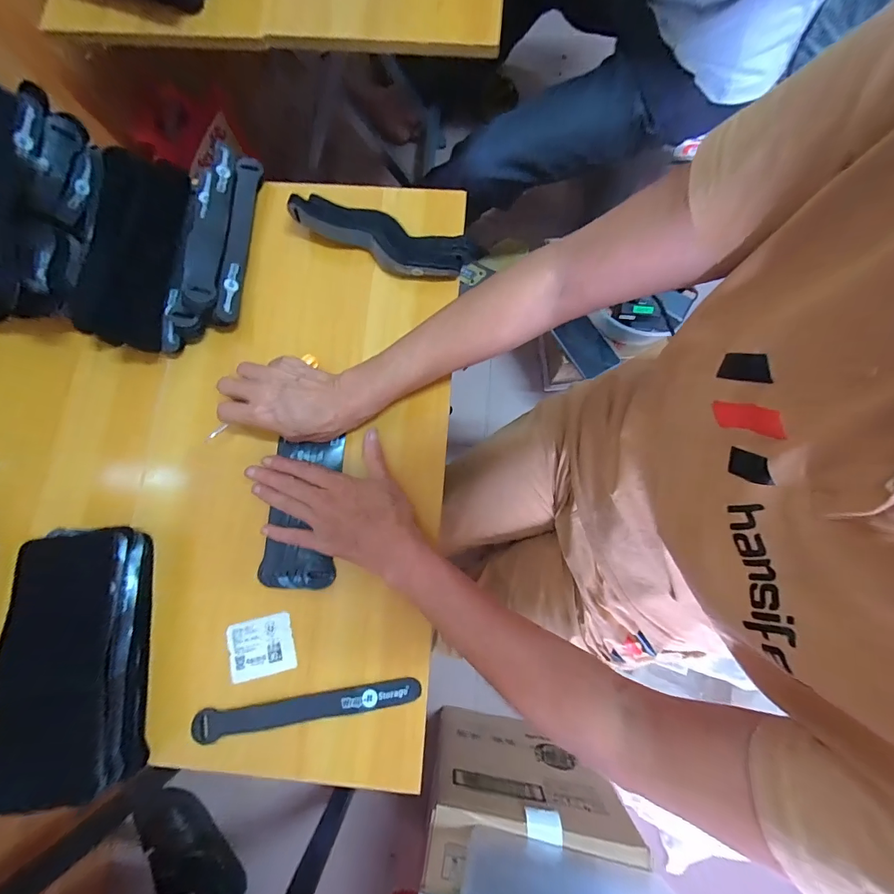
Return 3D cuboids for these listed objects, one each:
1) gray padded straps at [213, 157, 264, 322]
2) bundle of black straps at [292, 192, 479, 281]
[{"bbox_3d":[-0.226,-0.222,0.421,0.025,0.034,0.192,2,79,1],"label":"gray padded straps"},{"bbox_3d":[-0.067,-0.219,0.408,0.187,0.031,0.047,24,80,5],"label":"bundle of black straps"}]

